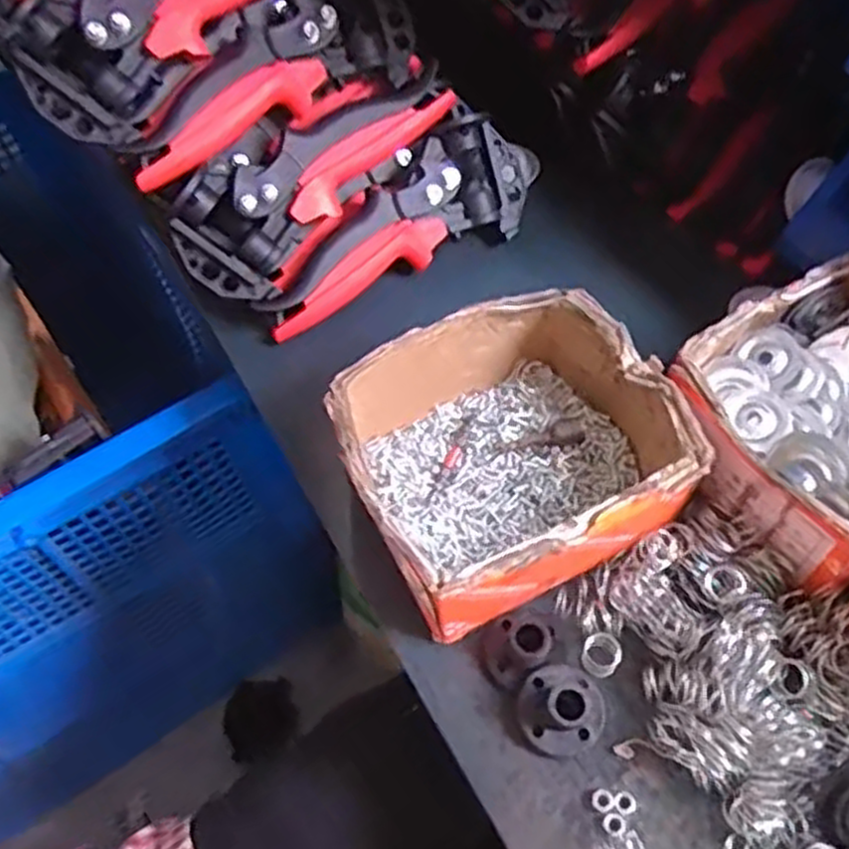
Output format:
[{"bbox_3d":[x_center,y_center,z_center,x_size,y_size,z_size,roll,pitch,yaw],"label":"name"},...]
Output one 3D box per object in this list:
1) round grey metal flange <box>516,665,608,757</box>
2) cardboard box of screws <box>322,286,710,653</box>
[{"bbox_3d":[0.067,0.134,0.379,0.041,0.018,0.039,25,62,18],"label":"round grey metal flange"},{"bbox_3d":[0.044,0.014,0.426,0.161,0.065,0.142,-22,59,-11],"label":"cardboard box of screws"}]

